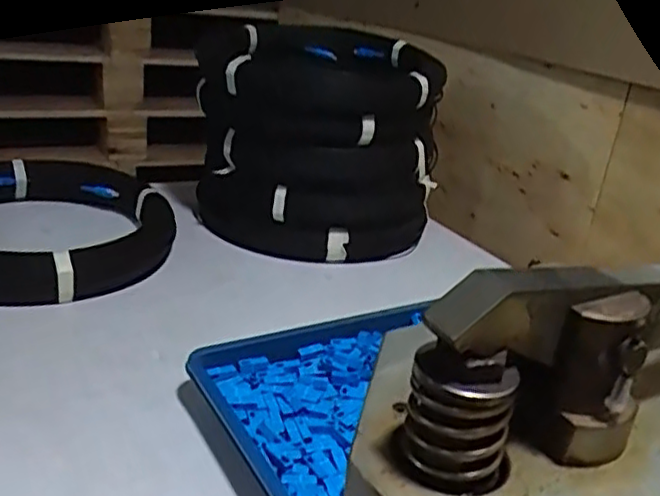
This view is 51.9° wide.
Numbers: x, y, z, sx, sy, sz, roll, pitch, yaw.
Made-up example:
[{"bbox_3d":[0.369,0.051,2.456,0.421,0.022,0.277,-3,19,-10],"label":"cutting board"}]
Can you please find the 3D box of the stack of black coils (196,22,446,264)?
[{"bbox_3d":[-0.023,-0.147,0.893,0.290,0.228,0.274,1,23,-8],"label":"stack of black coils"}]

